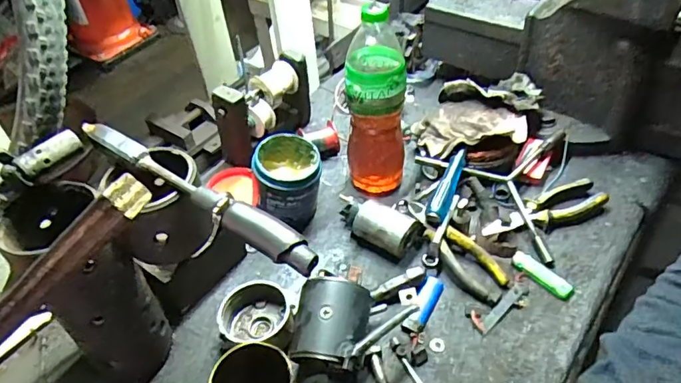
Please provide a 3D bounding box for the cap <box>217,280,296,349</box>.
[{"bbox_3d":[-0.096,0.150,0.607,0.086,0.040,0.082,2,45,8],"label":"cap"}]

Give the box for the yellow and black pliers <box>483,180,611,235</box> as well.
[{"bbox_3d":[0.289,0.029,0.729,0.182,0.021,0.060,-18,46,-11],"label":"yellow and black pliers"}]

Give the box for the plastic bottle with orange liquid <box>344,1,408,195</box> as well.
[{"bbox_3d":[0.048,-0.121,0.702,0.083,0.262,0.078,-6,45,0],"label":"plastic bottle with orange liquid"}]

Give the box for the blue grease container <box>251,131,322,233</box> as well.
[{"bbox_3d":[-0.069,-0.011,0.716,0.090,0.111,0.085,-7,45,-1],"label":"blue grease container"}]

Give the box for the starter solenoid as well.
[{"bbox_3d":[0.050,0.044,0.694,0.116,0.052,0.047,14,48,19],"label":"starter solenoid"}]

